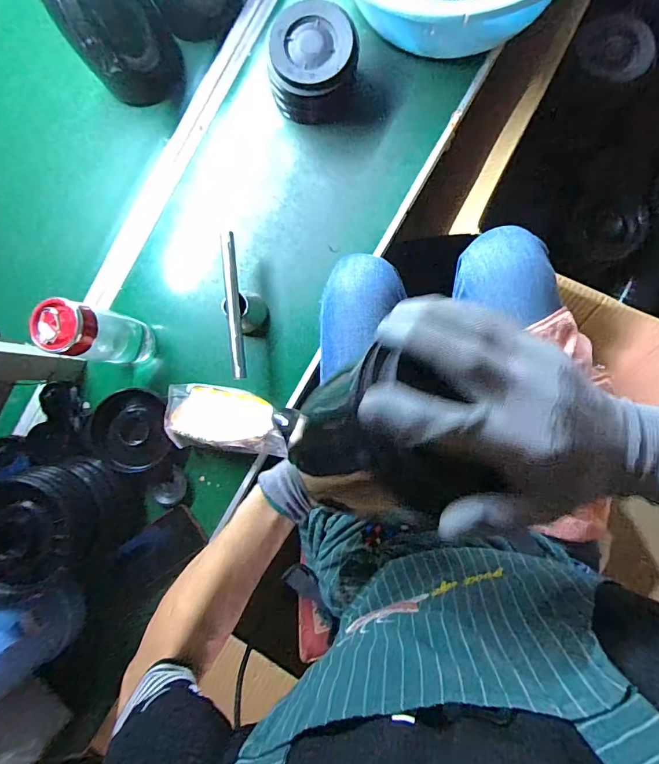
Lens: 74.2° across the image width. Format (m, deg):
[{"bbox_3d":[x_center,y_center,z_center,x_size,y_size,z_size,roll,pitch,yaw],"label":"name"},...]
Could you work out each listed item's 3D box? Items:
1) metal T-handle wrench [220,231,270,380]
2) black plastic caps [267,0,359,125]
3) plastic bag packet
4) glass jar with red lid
[{"bbox_3d":[-0.116,-0.103,0.613,0.042,0.069,0.192,-9,87,9],"label":"metal T-handle wrench"},{"bbox_3d":[-0.020,-0.442,0.615,0.125,0.092,0.113,-5,87,9],"label":"black plastic caps"},{"bbox_3d":[-0.152,0.050,0.618,0.169,0.045,0.088,4,89,9],"label":"plastic bag packet"},{"bbox_3d":[-0.303,-0.062,0.573,0.055,0.160,0.062,3,89,9],"label":"glass jar with red lid"}]

